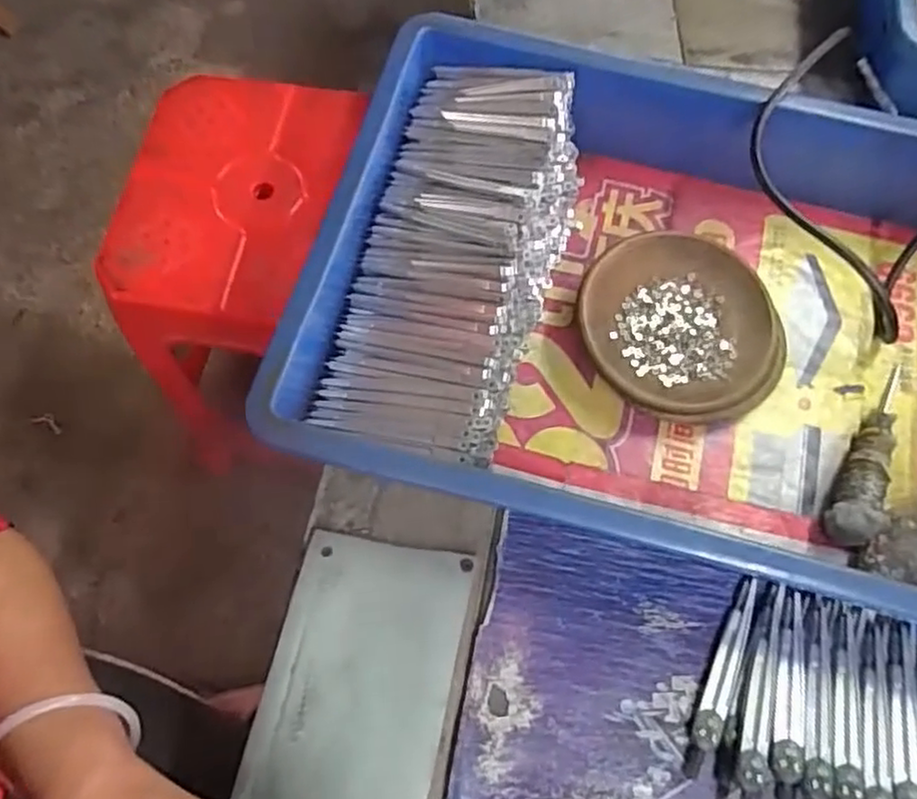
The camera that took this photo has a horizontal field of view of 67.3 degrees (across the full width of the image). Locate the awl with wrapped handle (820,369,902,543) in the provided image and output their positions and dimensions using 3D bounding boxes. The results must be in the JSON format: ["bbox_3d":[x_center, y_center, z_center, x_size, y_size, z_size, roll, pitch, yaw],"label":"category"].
[{"bbox_3d":[0.238,0.030,0.399,0.027,0.026,0.120,23,72,9],"label":"awl with wrapped handle"}]

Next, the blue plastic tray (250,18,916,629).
[{"bbox_3d":[0.137,-0.049,0.398,0.427,0.077,0.289,14,71,6],"label":"blue plastic tray"}]

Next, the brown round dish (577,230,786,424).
[{"bbox_3d":[0.132,-0.040,0.415,0.114,0.032,0.121,0,70,1],"label":"brown round dish"}]

